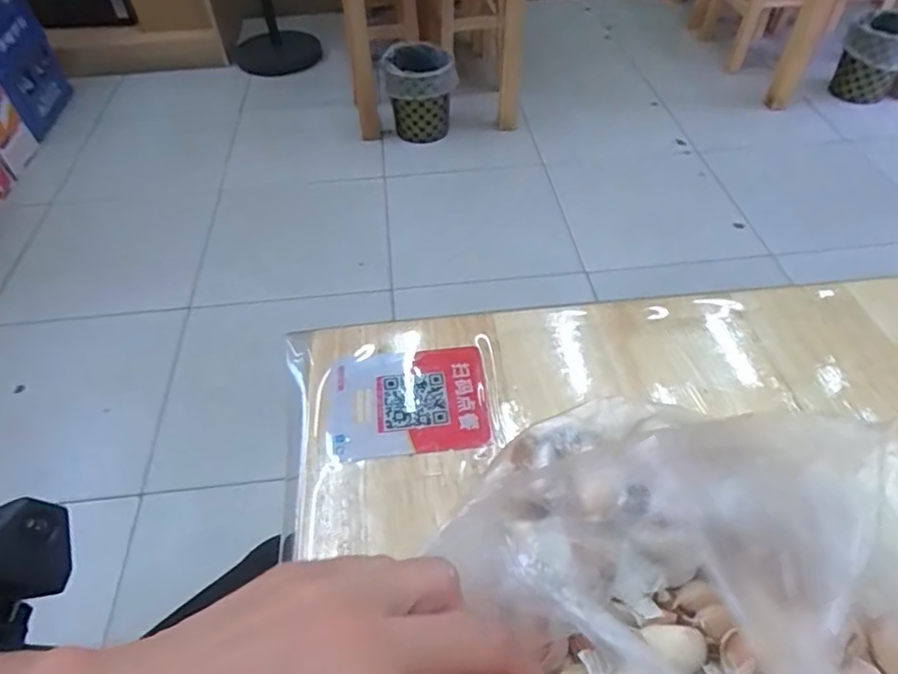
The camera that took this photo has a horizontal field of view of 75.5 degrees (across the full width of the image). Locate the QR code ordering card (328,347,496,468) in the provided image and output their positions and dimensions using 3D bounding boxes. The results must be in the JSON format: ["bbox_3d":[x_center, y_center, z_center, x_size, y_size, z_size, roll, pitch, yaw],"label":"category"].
[{"bbox_3d":[-0.024,0.036,0.335,0.092,0.004,0.071,-7,49,-5],"label":"QR code ordering card"}]

